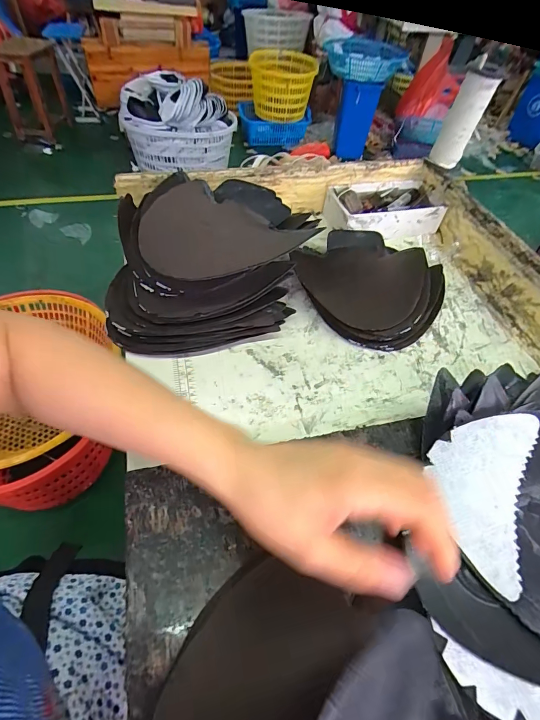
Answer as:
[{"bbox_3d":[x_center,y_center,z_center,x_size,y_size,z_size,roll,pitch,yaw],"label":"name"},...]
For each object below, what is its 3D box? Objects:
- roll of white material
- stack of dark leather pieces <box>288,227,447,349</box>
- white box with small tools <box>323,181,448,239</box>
[{"bbox_3d":[0.305,-0.379,0.590,0.053,0.125,0.043,21,52,10],"label":"roll of white material"},{"bbox_3d":[0.139,-0.115,0.532,0.204,0.049,0.207,30,55,17],"label":"stack of dark leather pieces"},{"bbox_3d":[0.194,-0.260,0.635,0.188,0.051,0.099,-10,53,-14],"label":"white box with small tools"}]

